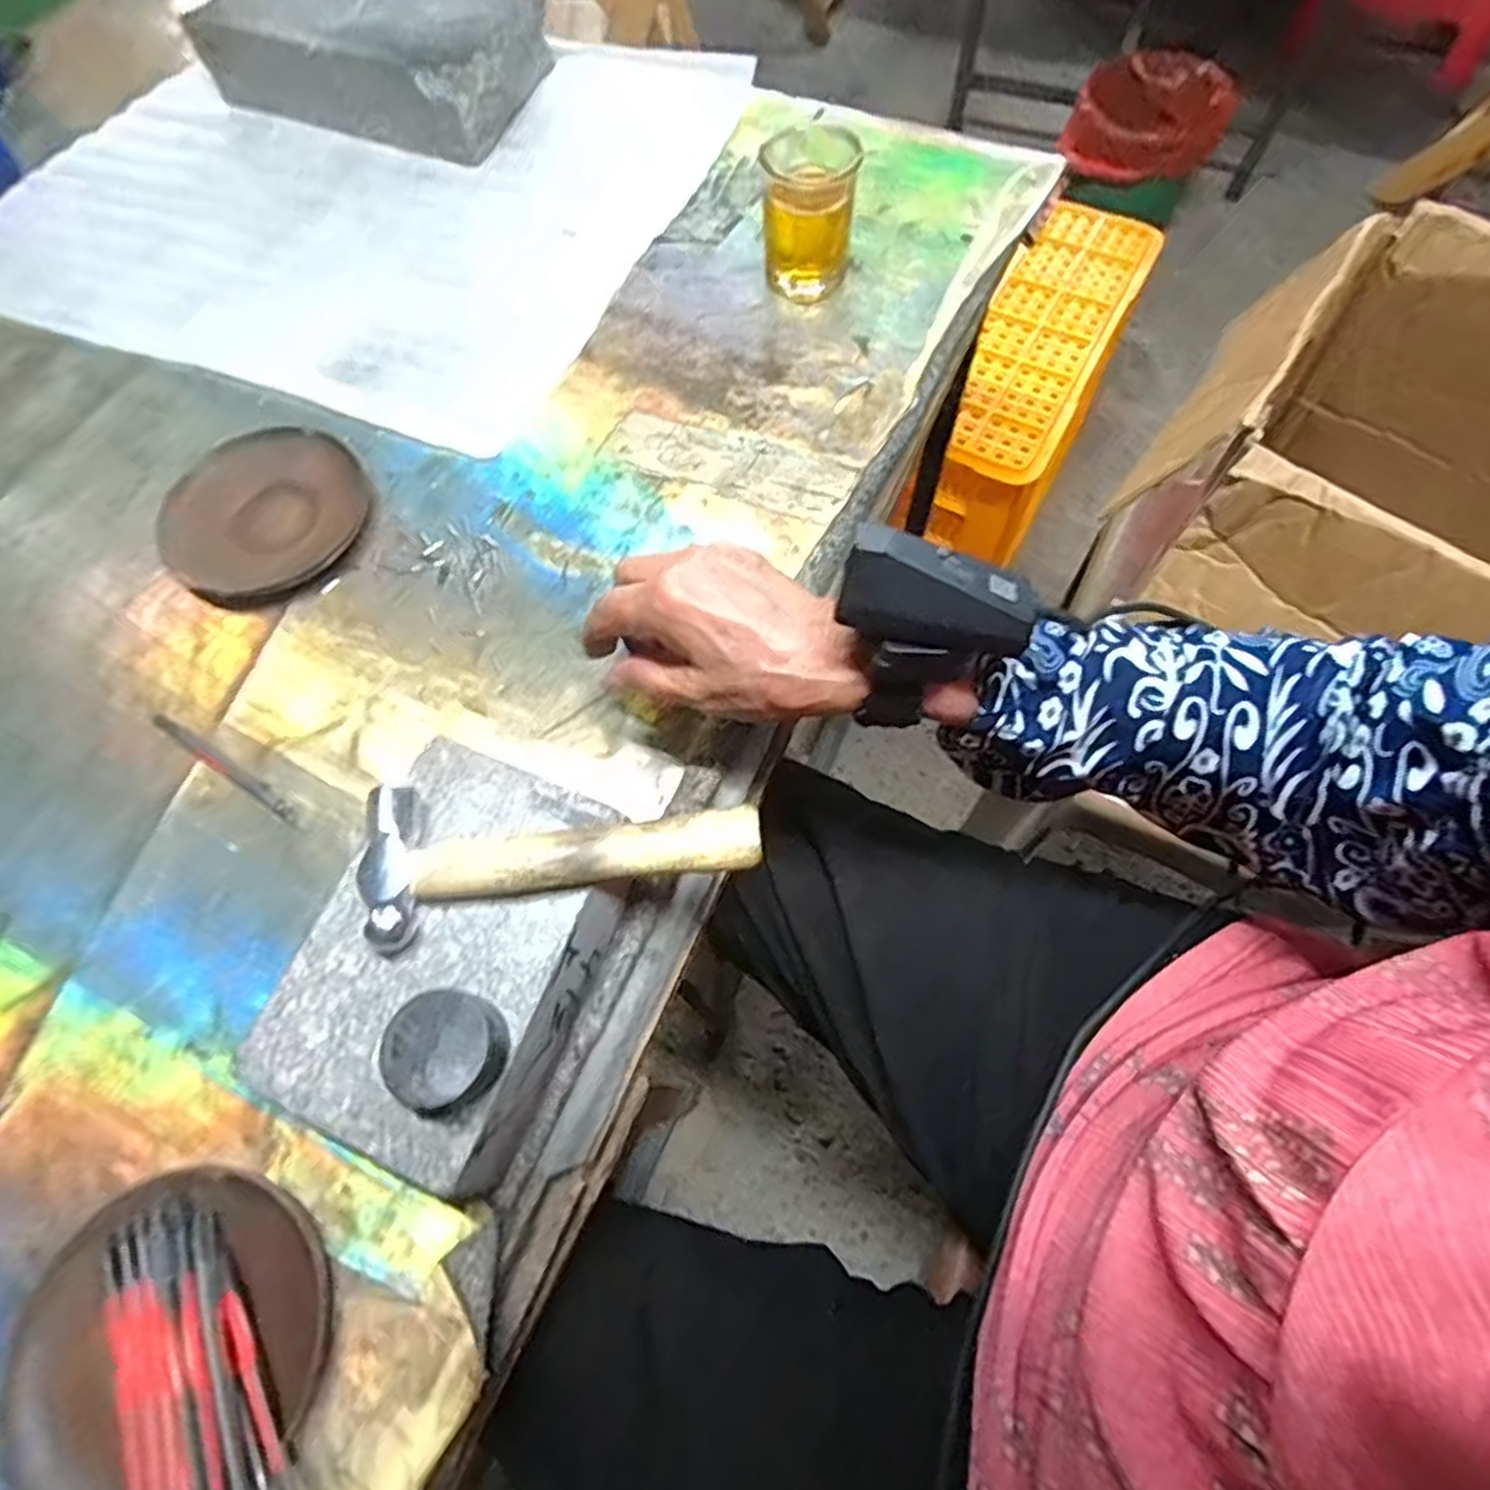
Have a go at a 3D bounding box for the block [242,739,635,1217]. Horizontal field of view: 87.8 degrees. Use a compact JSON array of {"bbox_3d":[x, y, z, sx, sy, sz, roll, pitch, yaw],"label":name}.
[{"bbox_3d":[-0.113,0.090,0.320,0.106,0.065,0.150,21,67,11],"label":"block"}]

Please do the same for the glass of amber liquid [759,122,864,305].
[{"bbox_3d":[0.039,-0.338,0.494,0.059,0.075,0.058,9,67,5],"label":"glass of amber liquid"}]

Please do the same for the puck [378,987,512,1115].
[{"bbox_3d":[-0.103,0.106,0.269,0.036,0.020,0.037,0,65,1],"label":"puck"}]

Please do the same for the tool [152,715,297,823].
[{"bbox_3d":[-0.261,0.010,0.387,0.099,0.004,0.009,31,70,14],"label":"tool"}]

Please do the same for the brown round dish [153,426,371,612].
[{"bbox_3d":[-0.269,-0.131,0.438,0.095,0.020,0.112,31,70,13],"label":"brown round dish"}]

